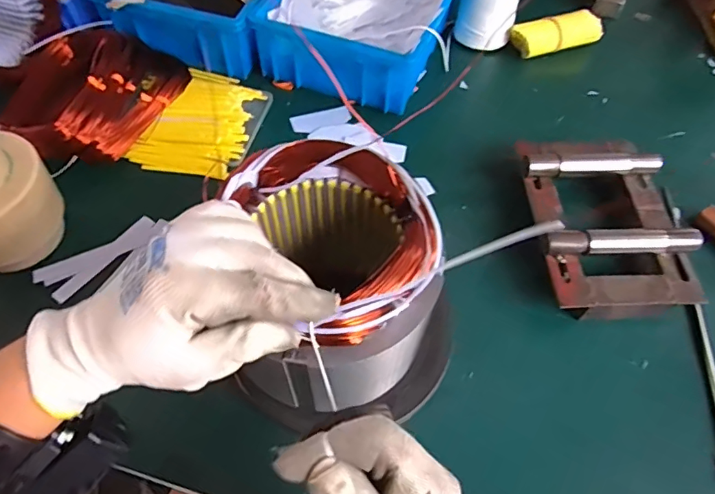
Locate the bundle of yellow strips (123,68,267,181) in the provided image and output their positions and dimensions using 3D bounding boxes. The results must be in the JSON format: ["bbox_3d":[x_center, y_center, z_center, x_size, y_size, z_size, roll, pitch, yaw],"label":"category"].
[{"bbox_3d":[-0.176,-0.147,0.567,0.110,0.035,0.147,9,58,5],"label":"bundle of yellow strips"}]

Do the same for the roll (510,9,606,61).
[{"bbox_3d":[0.262,-0.279,0.650,0.117,0.031,0.040,-18,59,-11],"label":"roll"}]

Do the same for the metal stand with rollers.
[{"bbox_3d":[0.237,-0.023,0.479,0.135,0.047,0.175,-2,58,-1],"label":"metal stand with rollers"}]

